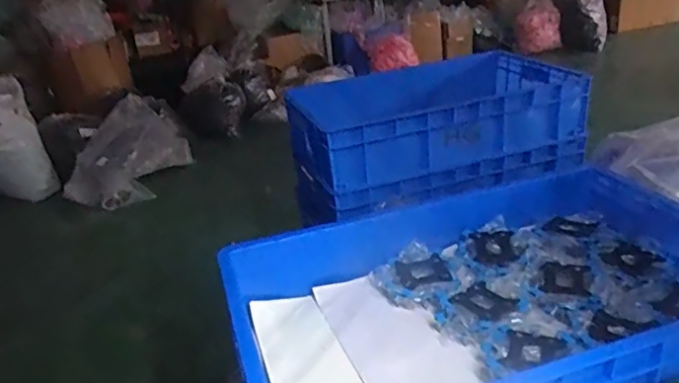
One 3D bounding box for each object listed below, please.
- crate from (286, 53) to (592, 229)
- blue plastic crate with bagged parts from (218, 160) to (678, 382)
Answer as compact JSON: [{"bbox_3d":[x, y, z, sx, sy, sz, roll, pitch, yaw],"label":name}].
[{"bbox_3d":[0.235,-0.164,1.415,0.654,0.203,0.379,-14,28,-14],"label":"crate"},{"bbox_3d":[0.197,0.149,0.756,0.645,0.130,0.402,-13,28,-12],"label":"blue plastic crate with bagged parts"}]

